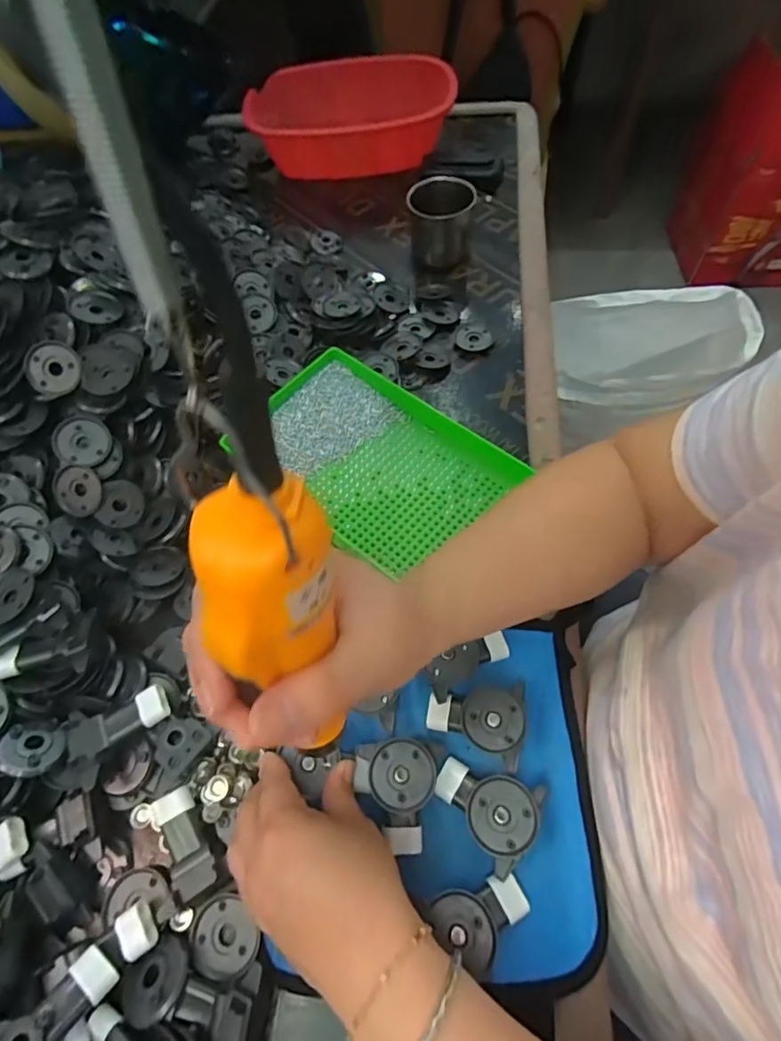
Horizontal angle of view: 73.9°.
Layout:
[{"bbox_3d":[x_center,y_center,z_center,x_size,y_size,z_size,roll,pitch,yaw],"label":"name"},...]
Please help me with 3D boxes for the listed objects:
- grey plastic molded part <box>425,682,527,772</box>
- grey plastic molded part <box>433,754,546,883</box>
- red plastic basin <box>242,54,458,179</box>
[{"bbox_3d":[0.058,0.132,0.353,0.062,0.022,0.049,13,61,10],"label":"grey plastic molded part"},{"bbox_3d":[0.059,0.181,0.327,0.063,0.019,0.052,24,64,15],"label":"grey plastic molded part"},{"bbox_3d":[-0.048,-0.541,0.703,0.262,0.079,0.176,0,60,2],"label":"red plastic basin"}]

